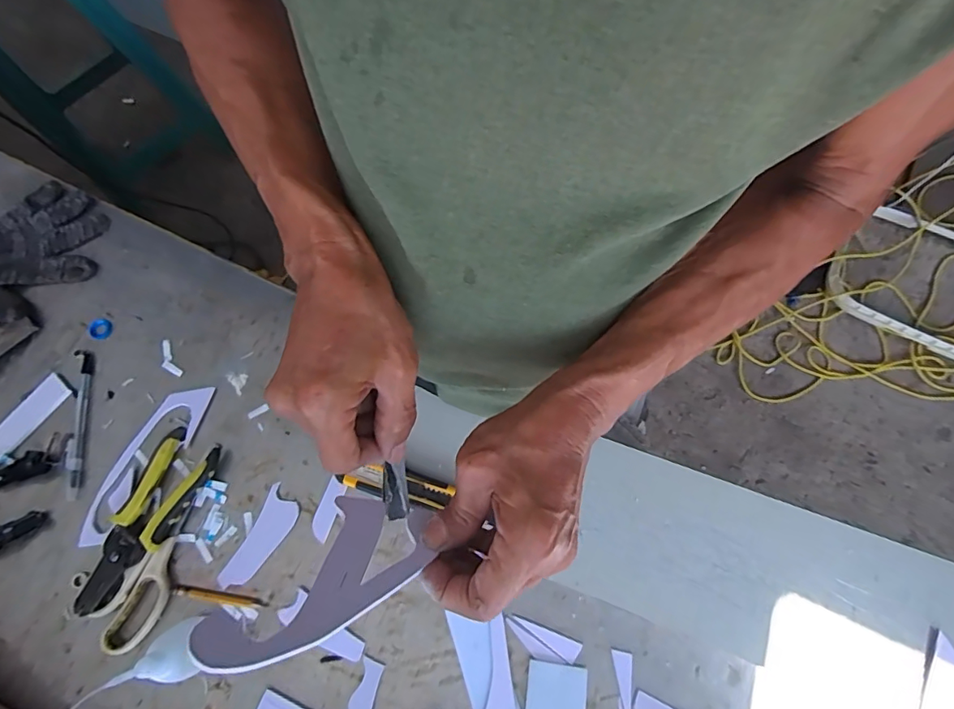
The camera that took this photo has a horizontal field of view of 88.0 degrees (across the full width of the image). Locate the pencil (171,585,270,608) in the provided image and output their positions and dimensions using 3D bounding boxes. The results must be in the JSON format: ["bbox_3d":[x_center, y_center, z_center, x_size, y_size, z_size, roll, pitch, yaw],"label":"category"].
[{"bbox_3d":[-0.240,0.223,0.455,0.091,0.005,0.010,7,74,4],"label":"pencil"}]

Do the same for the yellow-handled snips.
[{"bbox_3d":[-0.318,0.157,0.470,0.063,0.021,0.171,29,77,10],"label":"yellow-handled snips"}]

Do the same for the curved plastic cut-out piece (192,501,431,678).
[{"bbox_3d":[-0.072,0.113,0.254,0.063,0.128,0.004,25,116,13],"label":"curved plastic cut-out piece"}]

